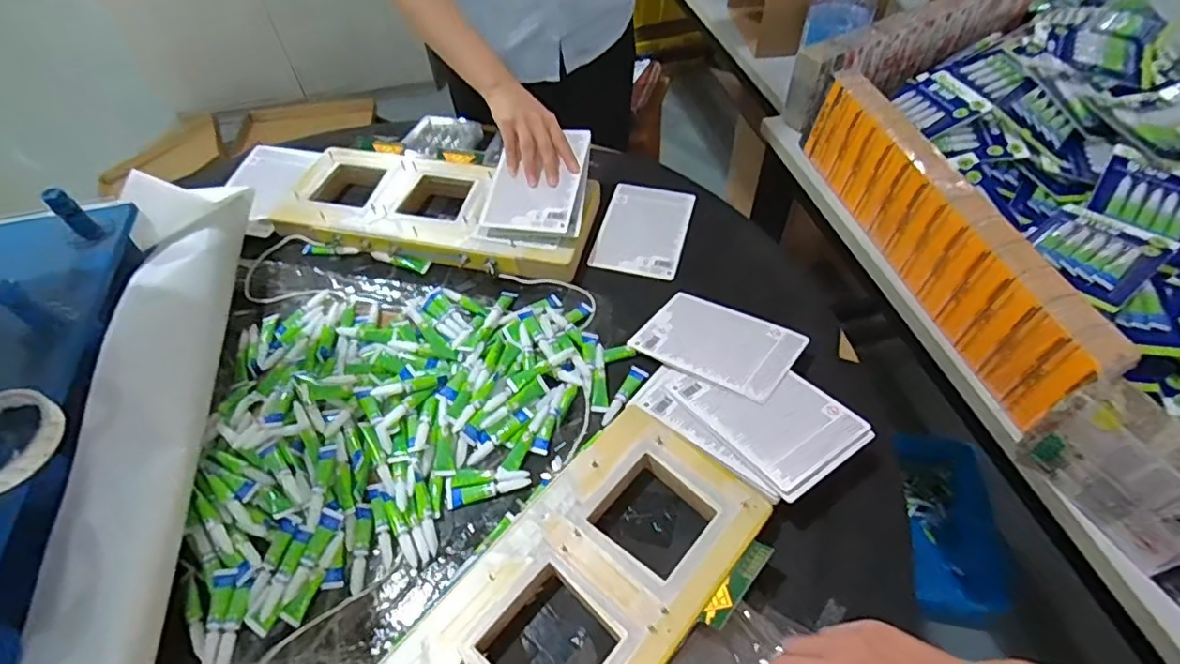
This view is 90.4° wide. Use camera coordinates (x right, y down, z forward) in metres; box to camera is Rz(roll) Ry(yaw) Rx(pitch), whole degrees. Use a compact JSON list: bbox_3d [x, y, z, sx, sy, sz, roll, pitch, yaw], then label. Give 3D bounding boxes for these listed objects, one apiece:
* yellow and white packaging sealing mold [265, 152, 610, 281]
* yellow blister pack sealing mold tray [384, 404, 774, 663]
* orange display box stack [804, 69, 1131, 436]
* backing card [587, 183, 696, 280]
[{"bbox_3d":[-0.206,-0.176,0.810,0.420,0.035,0.182,10,53,11],"label":"yellow and white packaging sealing mold"},{"bbox_3d":[-0.036,0.254,0.481,0.172,0.035,0.429,33,60,26],"label":"yellow blister pack sealing mold tray"},{"bbox_3d":[0.414,-0.130,0.707,0.076,0.118,0.508,-10,52,-5],"label":"orange display box stack"},{"bbox_3d":[0.075,-0.145,0.814,0.117,0.005,0.170,10,55,12],"label":"backing card"}]

